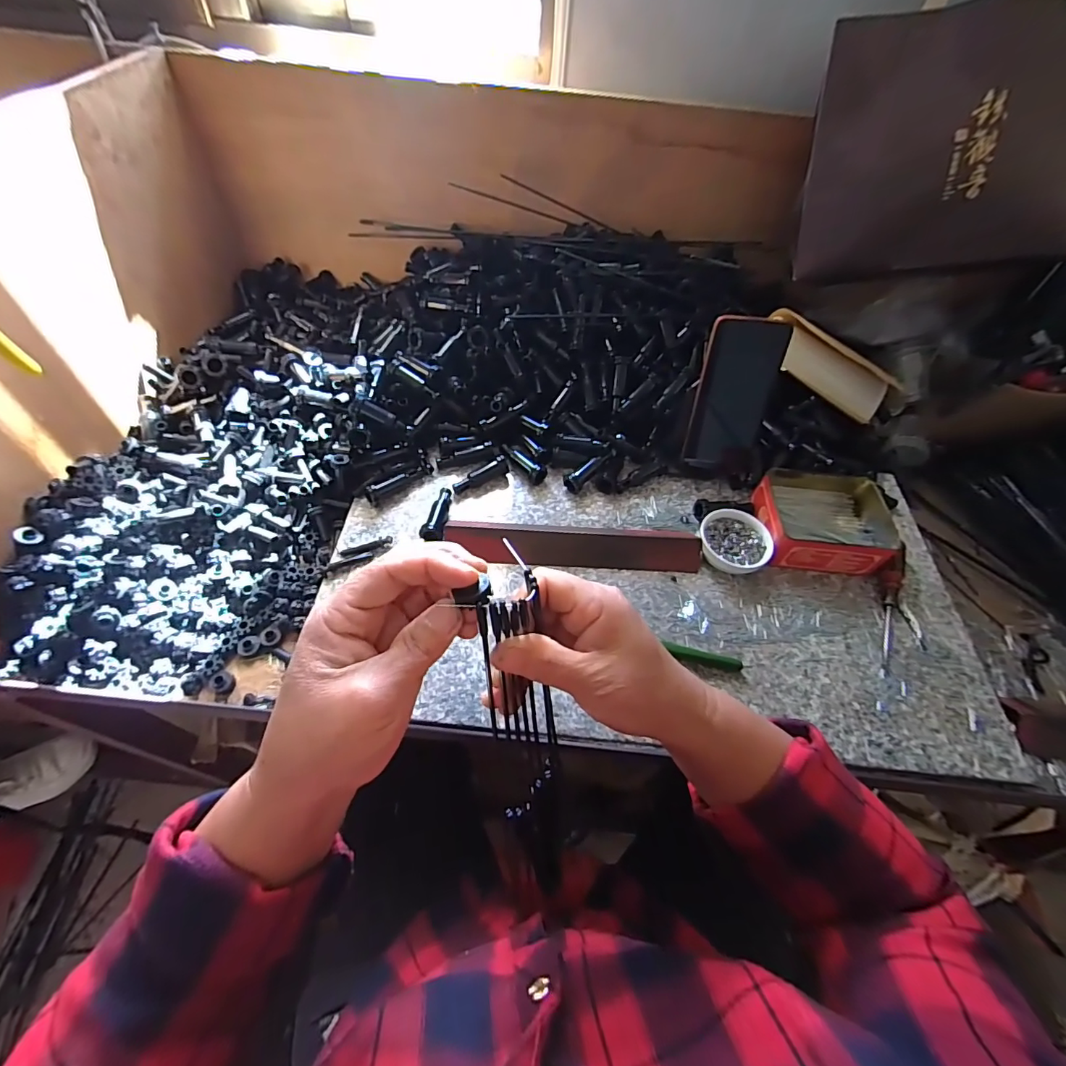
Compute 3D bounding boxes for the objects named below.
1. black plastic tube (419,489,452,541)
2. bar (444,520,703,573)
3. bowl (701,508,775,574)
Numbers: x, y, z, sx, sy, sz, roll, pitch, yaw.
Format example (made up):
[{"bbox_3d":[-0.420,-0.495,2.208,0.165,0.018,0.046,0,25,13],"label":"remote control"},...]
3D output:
[{"bbox_3d":[-0.100,-0.020,0.511,0.025,0.021,0.074,5,55,0],"label":"black plastic tube"},{"bbox_3d":[0.043,0.013,0.497,0.256,0.024,0.039,2,55,-3],"label":"bar"},{"bbox_3d":[0.209,0.011,0.506,0.070,0.030,0.063,24,57,12],"label":"bowl"}]

